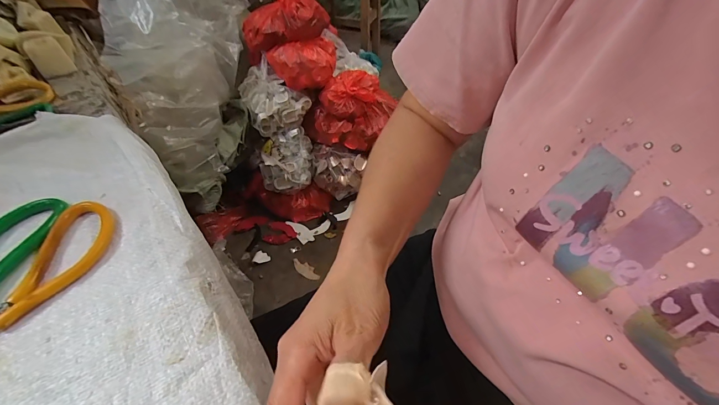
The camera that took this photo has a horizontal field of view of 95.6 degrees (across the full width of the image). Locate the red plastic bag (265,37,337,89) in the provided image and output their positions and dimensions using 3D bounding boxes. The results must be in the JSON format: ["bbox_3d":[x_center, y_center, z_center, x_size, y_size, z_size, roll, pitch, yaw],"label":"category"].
[{"bbox_3d":[-0.169,-0.446,1.056,0.224,0.118,0.136,-17,51,-16],"label":"red plastic bag"}]

